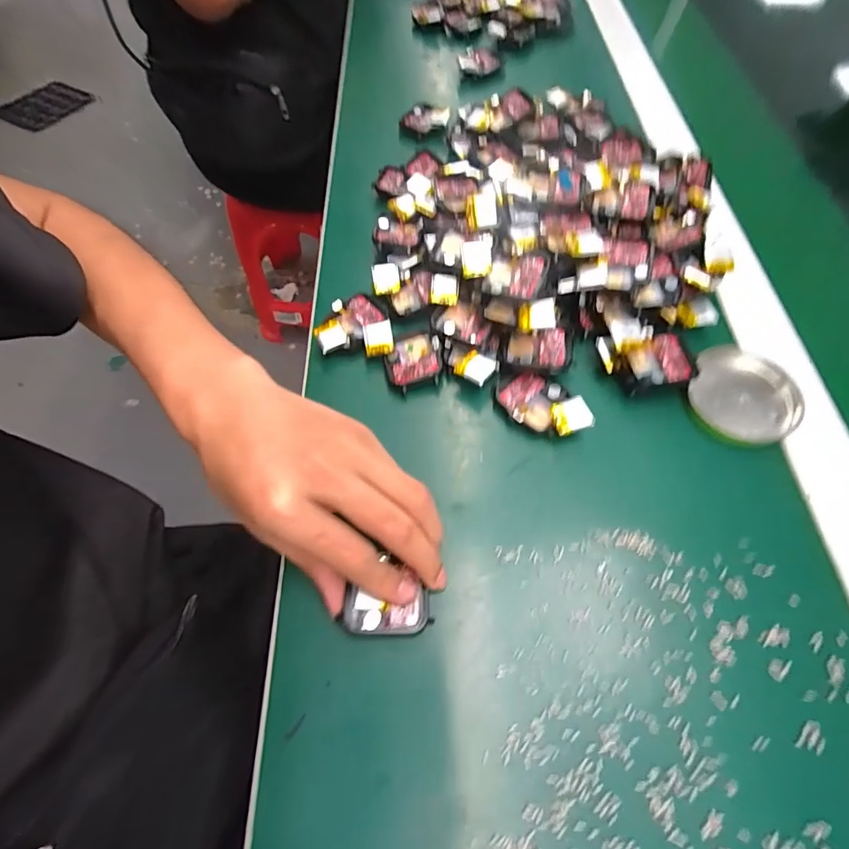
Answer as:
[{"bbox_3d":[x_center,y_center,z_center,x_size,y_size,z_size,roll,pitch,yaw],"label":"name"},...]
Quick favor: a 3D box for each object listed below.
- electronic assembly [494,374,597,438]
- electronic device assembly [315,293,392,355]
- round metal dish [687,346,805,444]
[{"bbox_3d":[0.074,-0.011,0.287,0.058,0.019,0.036,27,66,16],"label":"electronic assembly"},{"bbox_3d":[-0.047,-0.070,0.320,0.051,0.013,0.048,0,61,3],"label":"electronic device assembly"},{"bbox_3d":[0.201,-0.018,0.288,0.062,0.012,0.061,-1,61,2],"label":"round metal dish"}]

